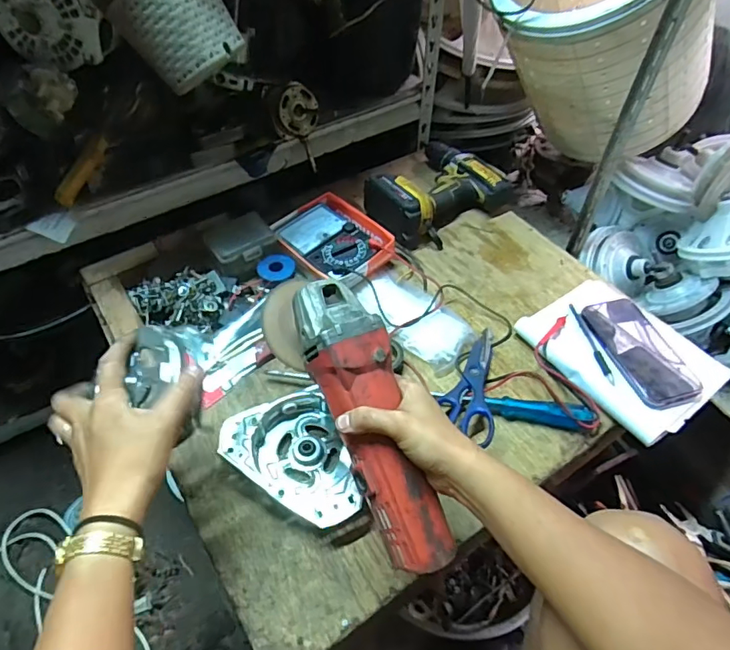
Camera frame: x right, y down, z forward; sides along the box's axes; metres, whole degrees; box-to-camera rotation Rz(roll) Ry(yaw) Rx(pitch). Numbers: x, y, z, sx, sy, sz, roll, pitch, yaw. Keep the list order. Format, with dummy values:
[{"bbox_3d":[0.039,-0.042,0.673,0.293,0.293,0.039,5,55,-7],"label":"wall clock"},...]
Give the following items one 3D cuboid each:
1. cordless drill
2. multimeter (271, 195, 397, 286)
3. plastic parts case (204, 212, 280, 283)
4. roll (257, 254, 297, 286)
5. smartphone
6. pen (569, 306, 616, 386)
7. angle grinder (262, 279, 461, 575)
[{"bbox_3d":[0.110,-0.231,0.849,0.216,0.075,0.176,-36,59,-26],"label":"cordless drill"},{"bbox_3d":[-0.047,-0.126,0.775,0.137,0.036,0.173,-37,60,-26],"label":"multimeter"},{"bbox_3d":[-0.184,-0.116,0.766,0.091,0.055,0.087,-23,55,-18],"label":"plastic parts case"},{"bbox_3d":[-0.131,-0.084,0.743,0.054,0.016,0.046,-20,54,-16],"label":"roll"},{"bbox_3d":[0.362,0.029,0.659,0.089,0.016,0.166,-10,52,-9],"label":"smartphone"},{"bbox_3d":[0.303,0.022,0.677,0.012,0.004,0.133,-6,51,-5],"label":"pen"},{"bbox_3d":[-0.005,0.074,0.443,0.084,0.073,0.273,-21,76,-17],"label":"angle grinder"}]

